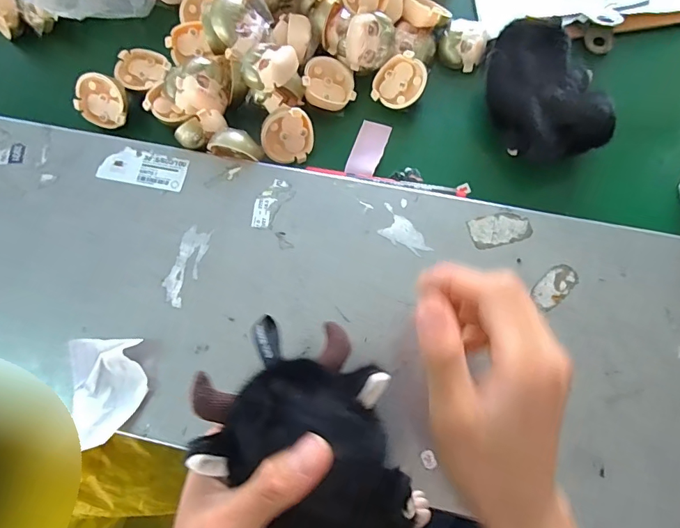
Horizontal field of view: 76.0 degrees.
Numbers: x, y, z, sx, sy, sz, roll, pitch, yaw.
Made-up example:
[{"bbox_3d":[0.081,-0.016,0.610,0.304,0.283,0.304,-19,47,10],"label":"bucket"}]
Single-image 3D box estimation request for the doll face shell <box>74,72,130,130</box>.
[{"bbox_3d":[-0.223,-0.155,0.413,0.050,0.024,0.046,18,116,3],"label":"doll face shell"}]

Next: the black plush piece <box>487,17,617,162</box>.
[{"bbox_3d":[0.175,-0.147,0.380,0.079,0.055,0.126,-19,76,-3],"label":"black plush piece"}]

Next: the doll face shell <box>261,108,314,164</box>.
[{"bbox_3d":[-0.050,-0.119,0.399,0.046,0.050,0.025,-16,39,-15],"label":"doll face shell"}]

